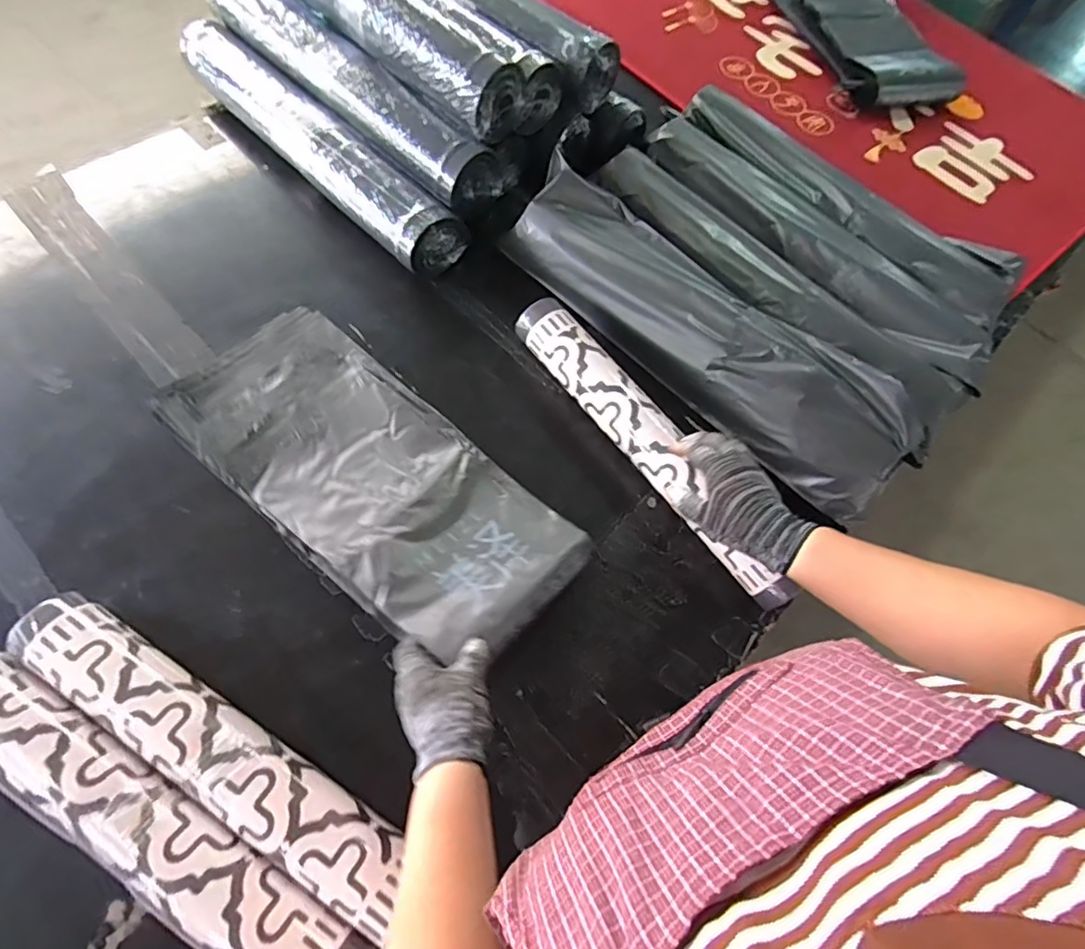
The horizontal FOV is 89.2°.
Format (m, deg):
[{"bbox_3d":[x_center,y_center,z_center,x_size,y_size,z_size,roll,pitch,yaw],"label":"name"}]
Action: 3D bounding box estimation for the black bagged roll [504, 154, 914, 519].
[{"bbox_3d":[0.213,-0.196,0.751,0.134,0.114,0.603,-41,77,-21],"label":"black bagged roll"}]

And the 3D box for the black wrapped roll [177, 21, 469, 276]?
[{"bbox_3d":[-0.350,-0.493,0.842,0.564,0.113,0.101,41,68,11],"label":"black wrapped roll"}]

